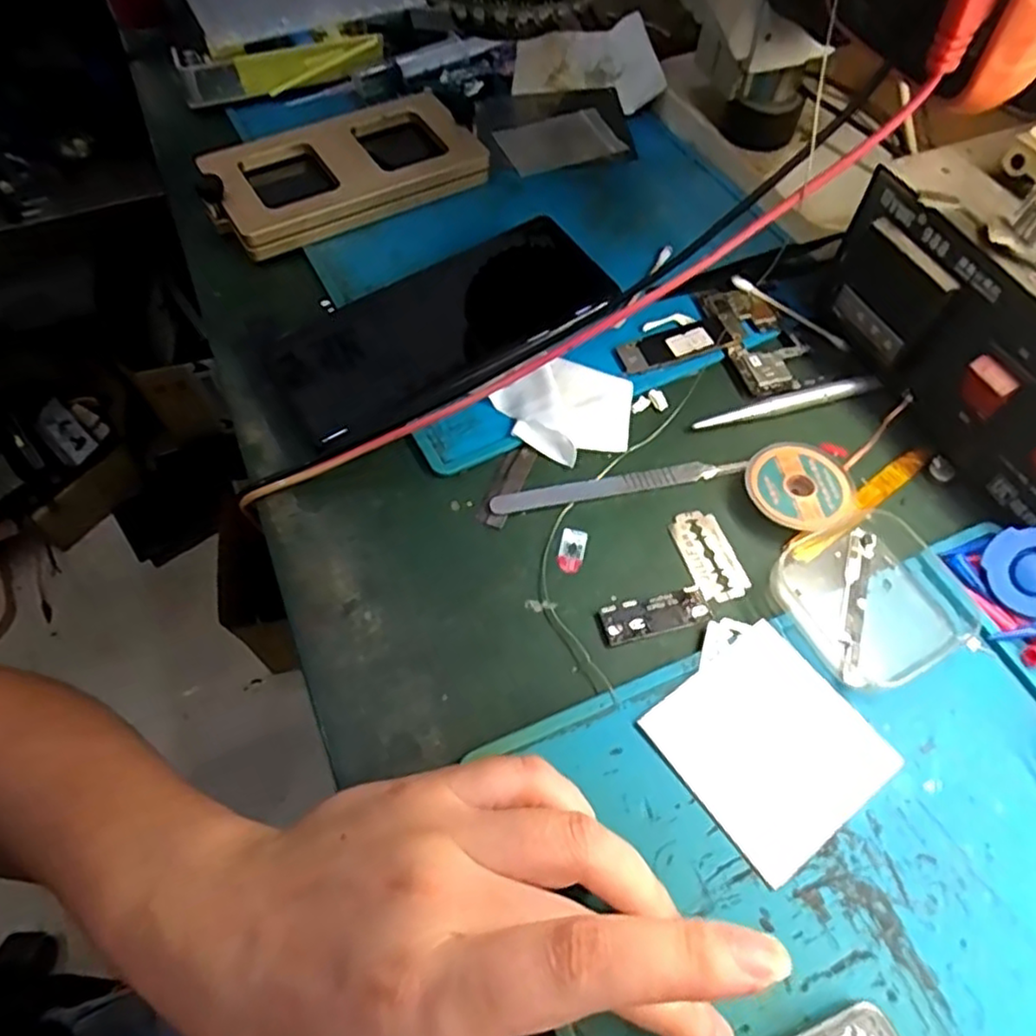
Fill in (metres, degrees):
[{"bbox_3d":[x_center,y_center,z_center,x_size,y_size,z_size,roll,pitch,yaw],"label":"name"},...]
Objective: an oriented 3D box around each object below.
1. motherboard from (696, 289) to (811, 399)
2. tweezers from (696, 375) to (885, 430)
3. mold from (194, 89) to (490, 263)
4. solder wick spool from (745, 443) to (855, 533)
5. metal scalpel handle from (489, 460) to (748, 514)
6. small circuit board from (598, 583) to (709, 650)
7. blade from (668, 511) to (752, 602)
[{"bbox_3d":[0.121,-0.092,0.346,0.036,0.004,0.072,-14,60,-8],"label":"motherboard"},{"bbox_3d":[0.127,-0.055,0.323,0.092,0.004,0.010,-15,60,-9],"label":"tweezers"},{"bbox_3d":[-0.102,-0.203,0.399,0.154,0.027,0.076,-29,63,-16],"label":"mold"},{"bbox_3d":[0.122,-0.013,0.297,0.044,0.009,0.042,0,59,0],"label":"solder wick spool"},{"bbox_3d":[0.044,-0.016,0.303,0.113,0.004,0.010,-11,59,-6],"label":"metal scalpel handle"},{"bbox_3d":[0.054,0.038,0.270,0.044,0.004,0.016,-14,60,-8],"label":"small circuit board"},{"bbox_3d":[0.081,0.015,0.287,0.022,0.004,0.042,-15,60,-8],"label":"blade"}]

